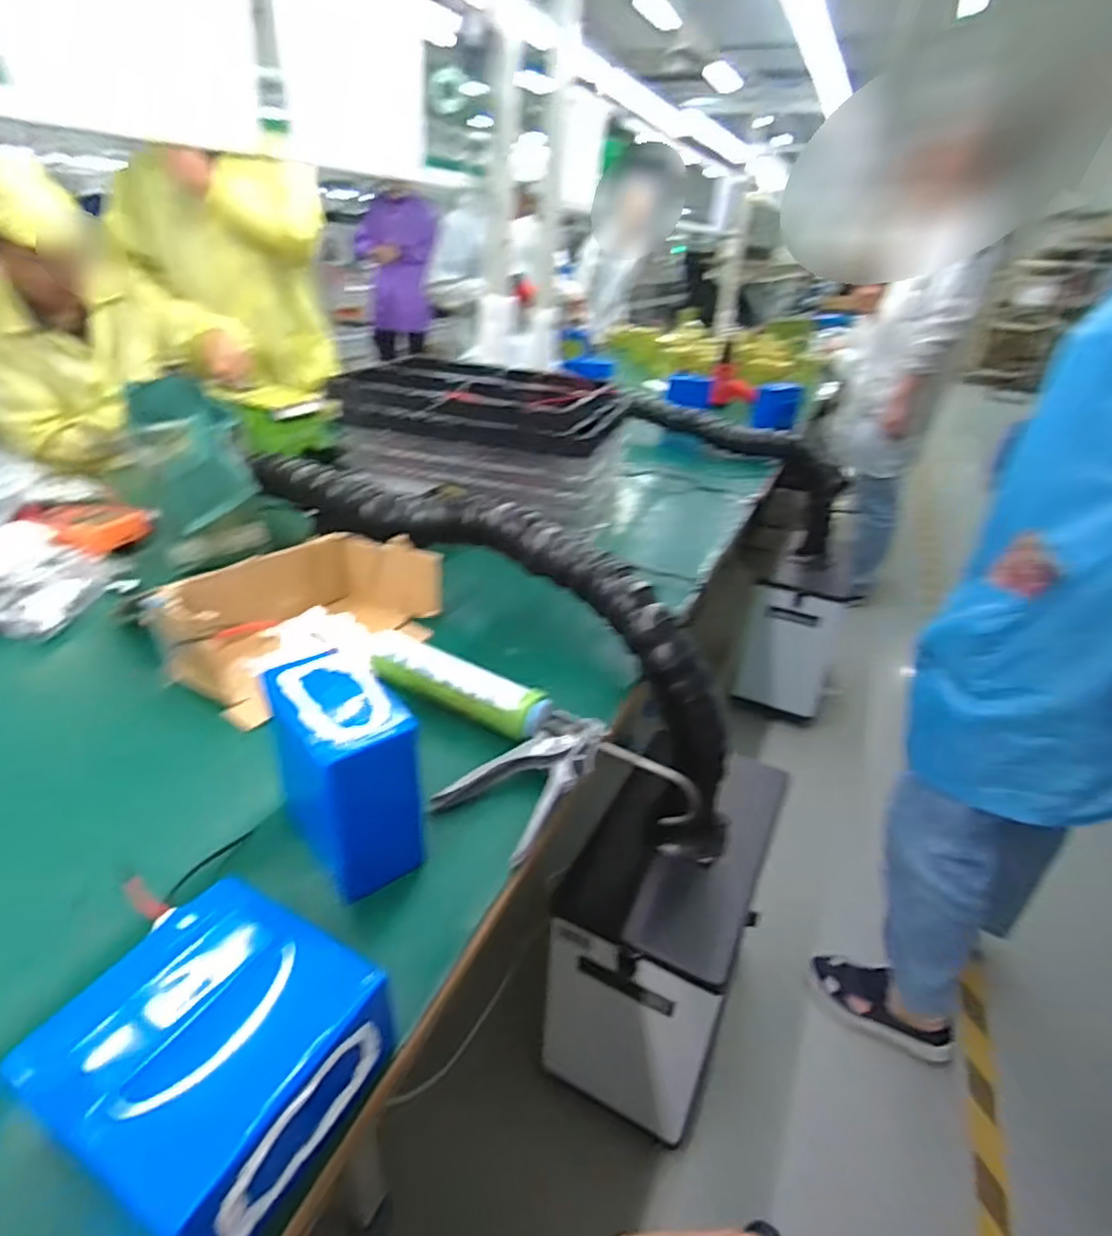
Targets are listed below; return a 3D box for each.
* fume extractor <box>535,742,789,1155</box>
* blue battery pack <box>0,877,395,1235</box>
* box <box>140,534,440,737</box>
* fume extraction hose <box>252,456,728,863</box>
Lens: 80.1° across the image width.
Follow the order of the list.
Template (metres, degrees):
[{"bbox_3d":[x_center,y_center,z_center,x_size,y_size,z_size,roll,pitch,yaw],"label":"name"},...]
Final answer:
[{"bbox_3d":[0.177,0.490,1.074,0.239,0.432,0.389,16,32,23],"label":"fume extractor"},{"bbox_3d":[-0.199,0.263,0.392,0.152,0.094,0.143,16,31,22],"label":"blue battery pack"},{"bbox_3d":[-0.316,-0.006,0.836,0.192,0.105,0.289,21,33,29],"label":"box"},{"bbox_3d":[-0.089,-0.007,0.964,0.915,0.337,0.113,35,37,11],"label":"fume extraction hose"}]

